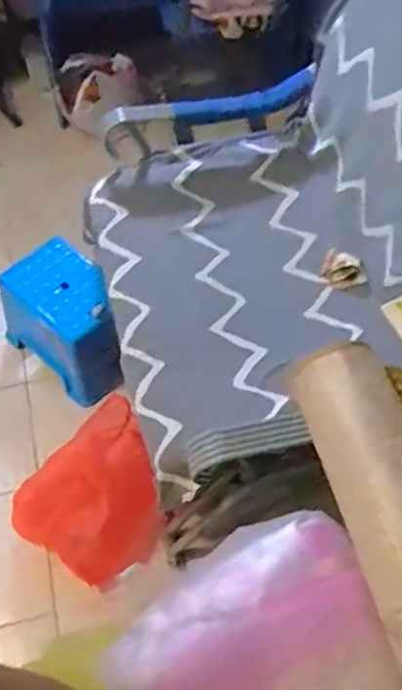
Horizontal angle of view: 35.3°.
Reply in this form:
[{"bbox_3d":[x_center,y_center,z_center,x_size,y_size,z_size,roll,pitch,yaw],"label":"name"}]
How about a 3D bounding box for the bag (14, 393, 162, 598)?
[{"bbox_3d":[-0.217,0.329,1.315,0.296,0.217,0.259,-32,63,-21],"label":"bag"}]

